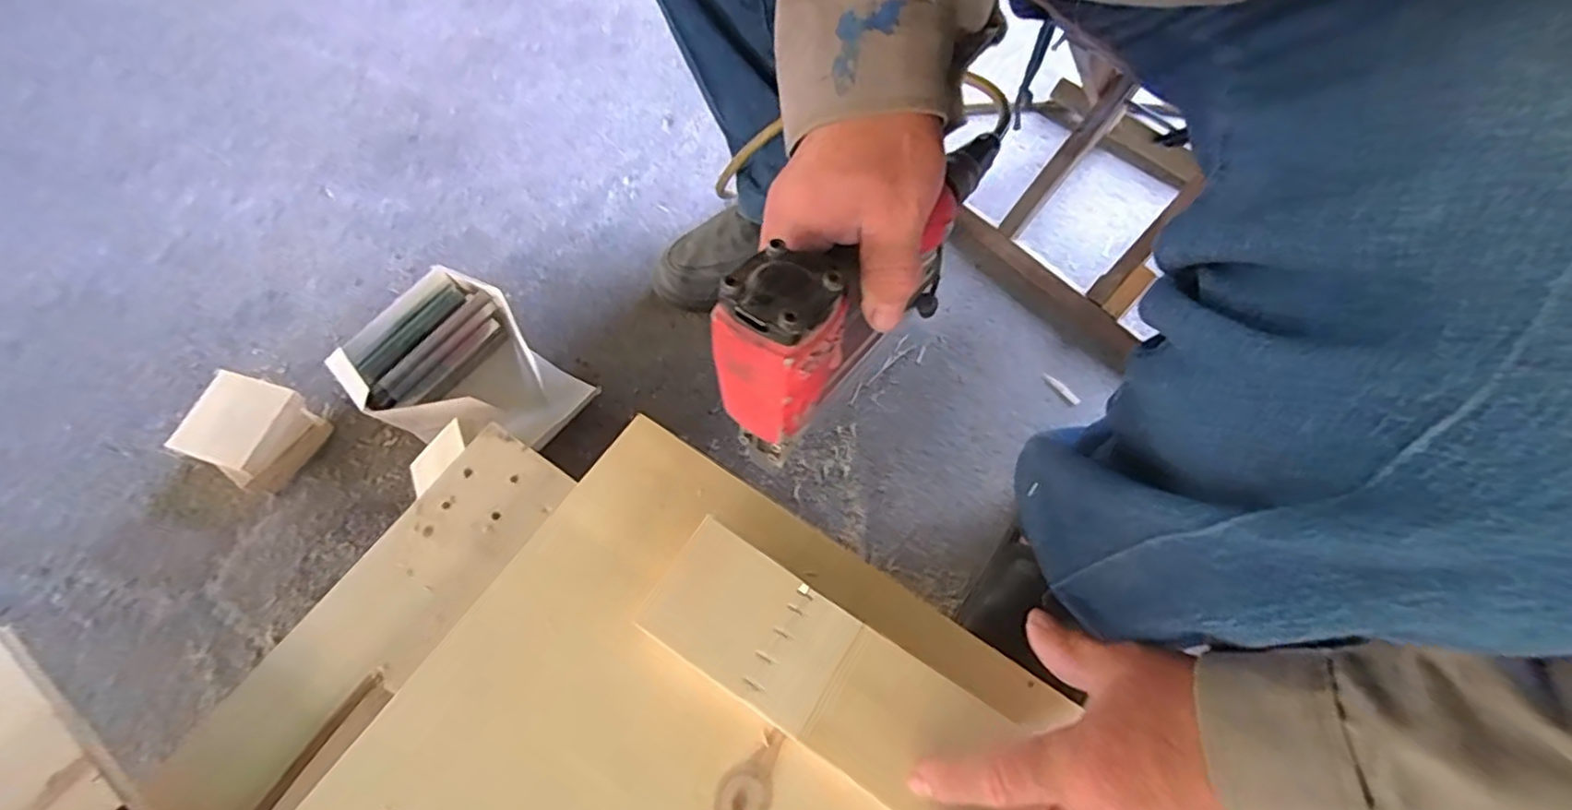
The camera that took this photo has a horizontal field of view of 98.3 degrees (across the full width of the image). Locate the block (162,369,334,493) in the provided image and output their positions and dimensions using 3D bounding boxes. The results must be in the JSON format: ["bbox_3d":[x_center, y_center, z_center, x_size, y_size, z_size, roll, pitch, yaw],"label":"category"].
[{"bbox_3d":[-0.448,0.022,0.569,0.080,0.054,0.078,21,66,10],"label":"block"}]

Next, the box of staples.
[{"bbox_3d":[-0.269,-0.026,0.589,0.183,0.067,0.143,25,67,12],"label":"box of staples"}]

